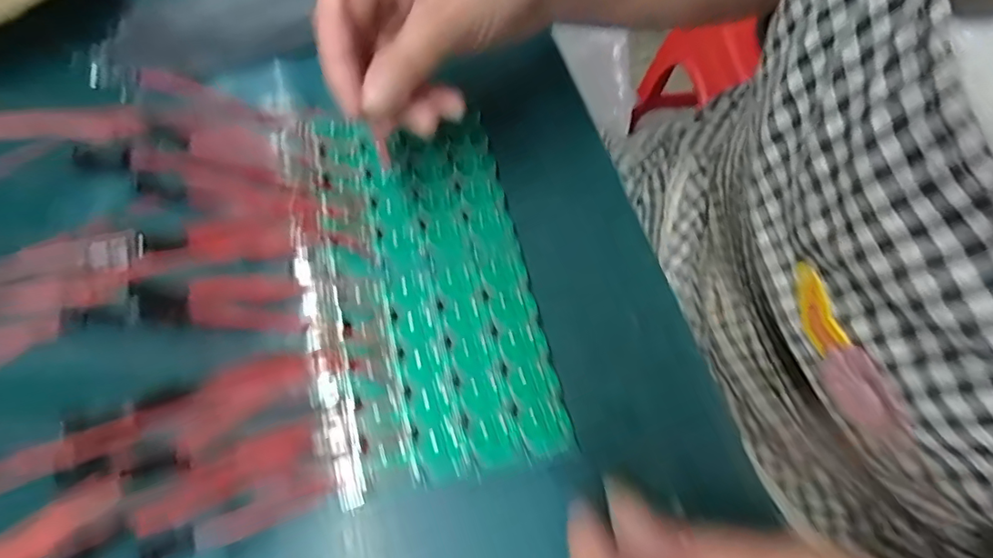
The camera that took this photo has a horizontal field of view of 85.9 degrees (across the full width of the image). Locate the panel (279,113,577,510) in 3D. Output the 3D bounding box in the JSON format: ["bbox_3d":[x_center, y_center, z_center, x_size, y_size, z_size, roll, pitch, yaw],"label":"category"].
[{"bbox_3d":[-0.041,-0.003,0.257,0.104,0.012,0.189,-14,68,-4],"label":"panel"}]

